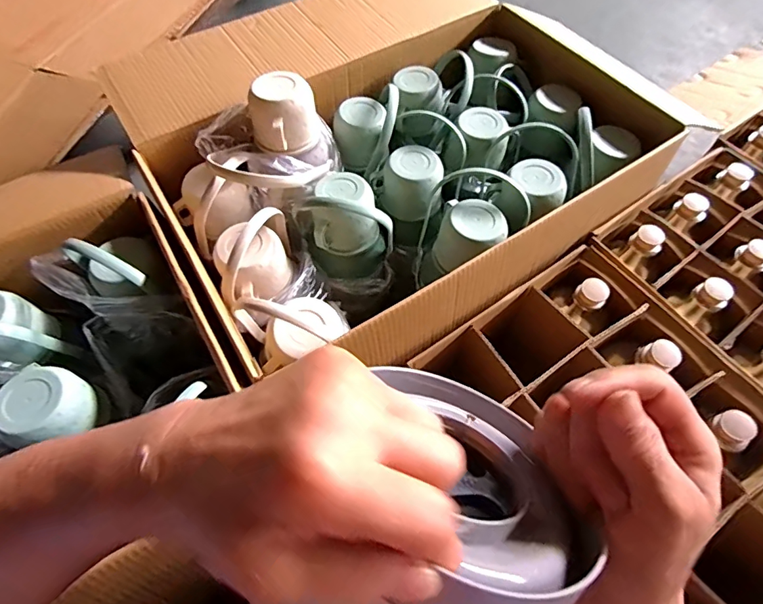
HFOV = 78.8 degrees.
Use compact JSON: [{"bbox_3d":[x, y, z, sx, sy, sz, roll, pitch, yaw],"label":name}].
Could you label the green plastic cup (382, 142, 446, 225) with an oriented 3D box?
[{"bbox_3d":[0.050,-0.192,0.760,0.095,0.084,0.093,0,60,0],"label":"green plastic cup"}]

